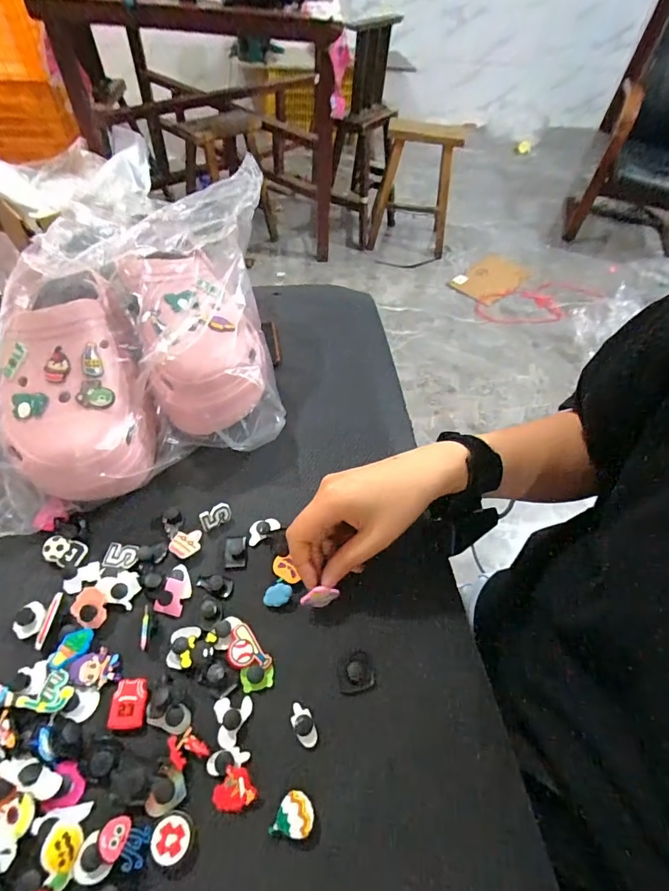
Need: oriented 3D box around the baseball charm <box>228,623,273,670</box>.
[{"bbox_3d":[-0.064,0.148,0.305,0.023,0.006,0.036,-35,62,-27],"label":"baseball charm"}]

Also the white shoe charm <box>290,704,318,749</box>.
[{"bbox_3d":[-0.021,0.186,0.283,0.013,0.009,0.026,-23,57,-21],"label":"white shoe charm"}]

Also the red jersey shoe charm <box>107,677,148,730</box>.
[{"bbox_3d":[-0.136,0.170,0.281,0.023,0.005,0.028,0,52,-4],"label":"red jersey shoe charm"}]

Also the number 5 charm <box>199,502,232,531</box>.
[{"bbox_3d":[-0.101,0.060,0.362,0.027,0.018,0.005,-28,29,-28],"label":"number 5 charm"}]

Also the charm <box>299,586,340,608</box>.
[{"bbox_3d":[-0.012,0.114,0.324,0.024,0.019,0.010,20,17,-17],"label":"charm"}]

